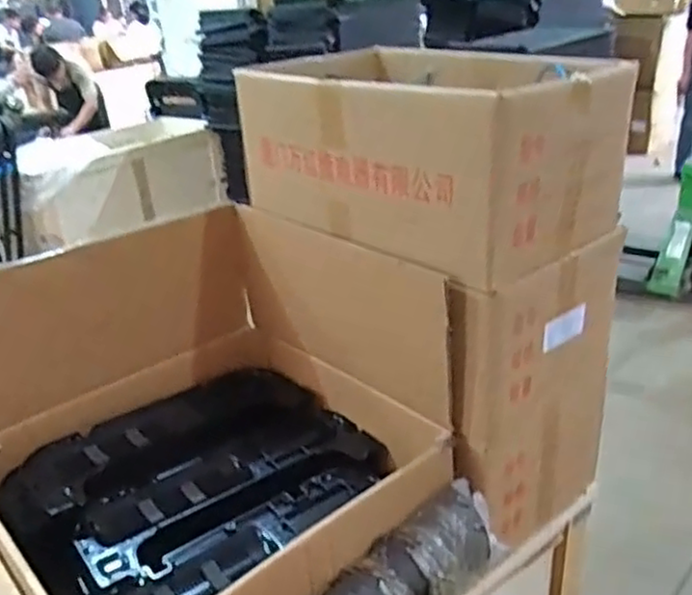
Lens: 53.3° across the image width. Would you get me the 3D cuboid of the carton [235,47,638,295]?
[{"bbox_3d":[0.130,-0.252,1.129,0.368,0.240,0.558,-24,32,-34],"label":"carton"}]

